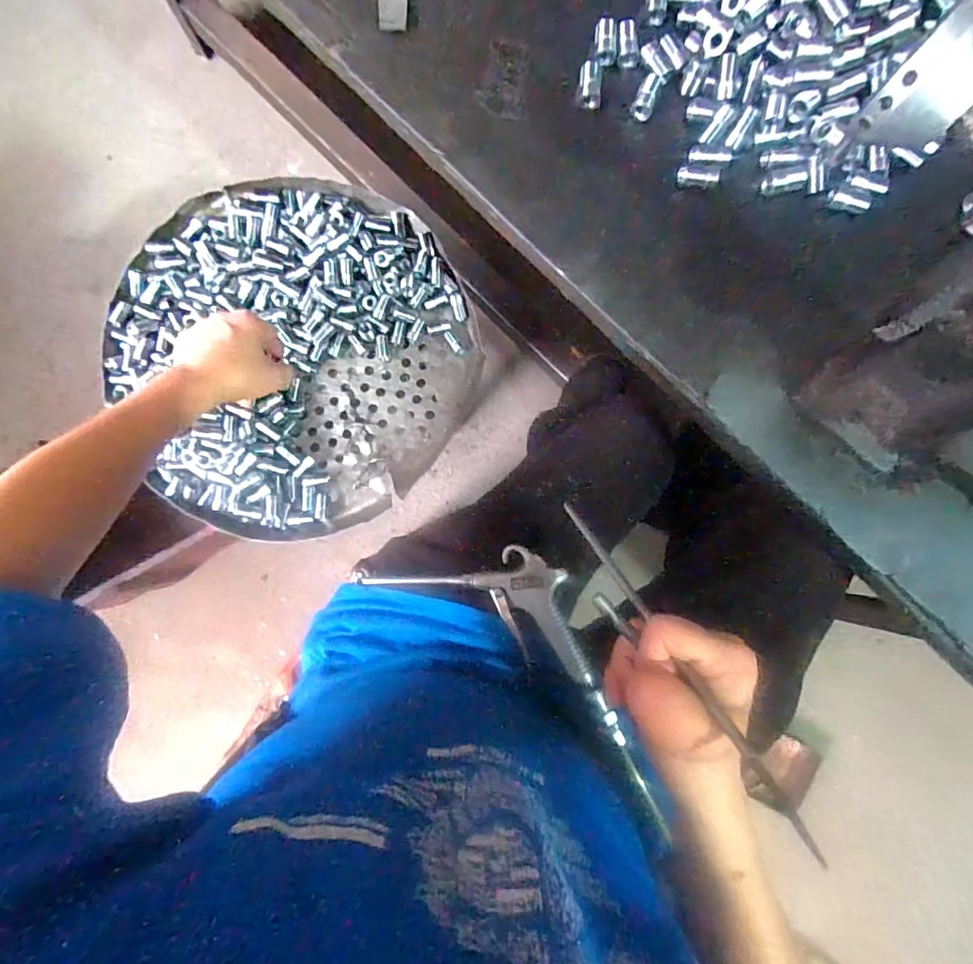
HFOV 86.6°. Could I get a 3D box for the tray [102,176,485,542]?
[{"bbox_3d":[-0.201,-0.137,0.552,0.373,0.045,0.376,0,85,-2],"label":"tray"}]

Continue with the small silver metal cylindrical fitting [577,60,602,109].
[{"bbox_3d":[0.074,-0.284,0.372,0.016,0.017,0.031,1,85,-2],"label":"small silver metal cylindrical fitting"}]

